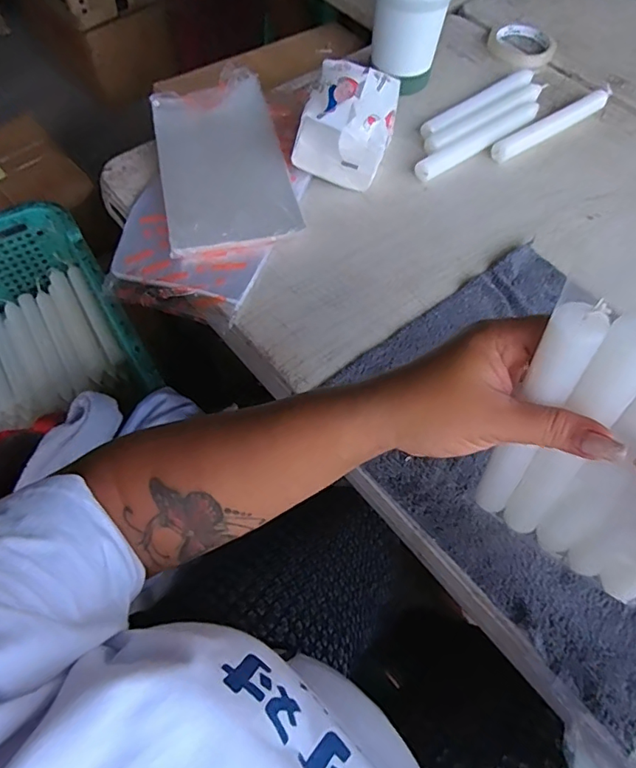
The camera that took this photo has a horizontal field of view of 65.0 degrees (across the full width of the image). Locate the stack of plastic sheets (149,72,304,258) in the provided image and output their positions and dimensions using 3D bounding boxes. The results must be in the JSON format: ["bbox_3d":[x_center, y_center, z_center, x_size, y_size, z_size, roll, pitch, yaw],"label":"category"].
[{"bbox_3d":[-0.106,-0.245,0.549,0.132,0.029,0.258,-12,62,-8],"label":"stack of plastic sheets"}]

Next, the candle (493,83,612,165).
[{"bbox_3d":[0.283,-0.312,0.601,0.197,0.018,0.025,-32,67,-18],"label":"candle"}]

